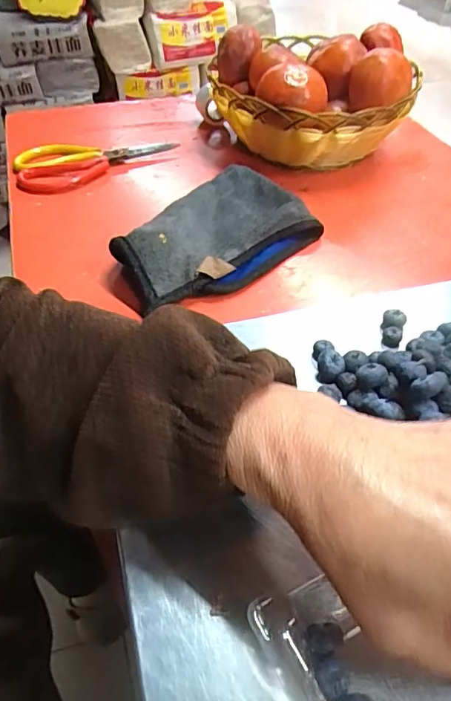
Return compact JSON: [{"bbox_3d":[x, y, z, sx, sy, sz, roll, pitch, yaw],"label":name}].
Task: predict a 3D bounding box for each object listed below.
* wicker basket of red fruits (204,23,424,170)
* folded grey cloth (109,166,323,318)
[{"bbox_3d":[0.099,-0.308,0.632,0.218,0.129,0.199,-4,46,-4],"label":"wicker basket of red fruits"},{"bbox_3d":[-0.016,-0.122,0.513,0.149,0.049,0.232,33,55,27],"label":"folded grey cloth"}]

